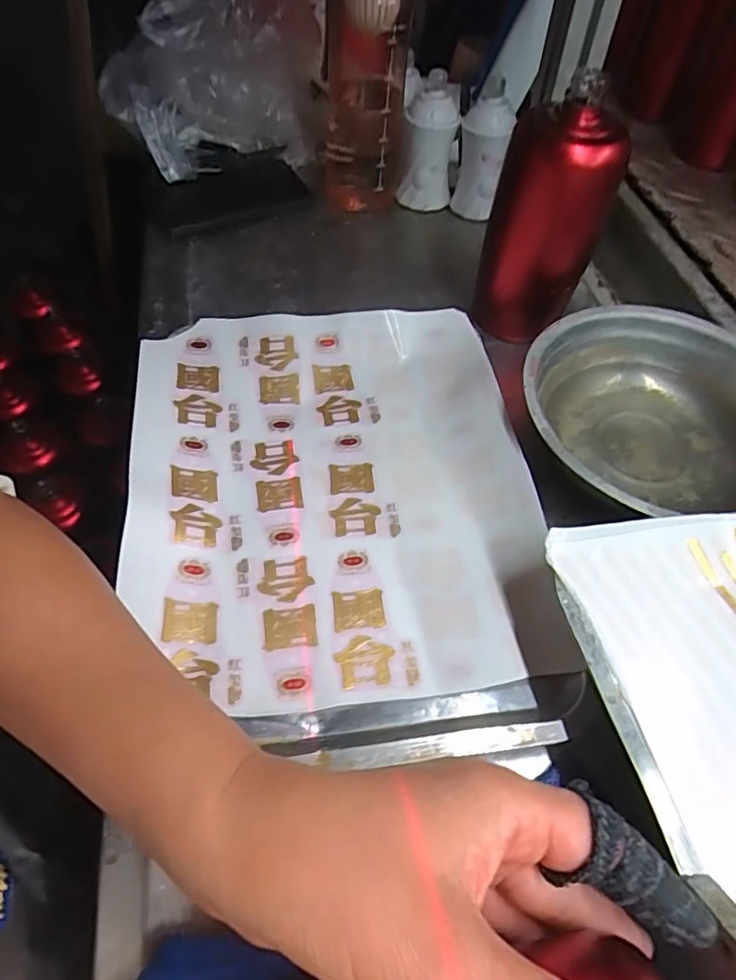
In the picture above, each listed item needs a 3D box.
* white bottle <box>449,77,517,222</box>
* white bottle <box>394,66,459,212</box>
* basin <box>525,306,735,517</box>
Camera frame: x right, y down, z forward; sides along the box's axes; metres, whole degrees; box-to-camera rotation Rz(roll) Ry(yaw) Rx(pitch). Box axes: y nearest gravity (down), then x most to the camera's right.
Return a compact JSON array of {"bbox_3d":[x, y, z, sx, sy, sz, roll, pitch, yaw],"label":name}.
[{"bbox_3d":[0.117,-0.337,0.578,0.054,0.106,0.041,17,57,14],"label":"white bottle"},{"bbox_3d":[0.061,-0.353,0.588,0.054,0.112,0.045,0,54,2],"label":"white bottle"},{"bbox_3d":[0.209,-0.054,0.417,0.203,0.055,0.181,-9,54,-4],"label":"basin"}]

